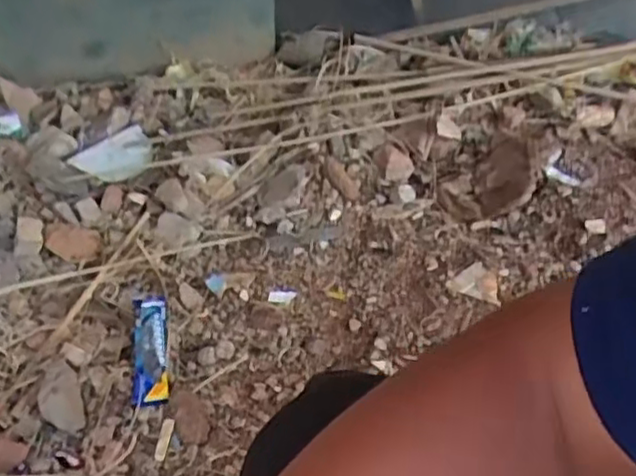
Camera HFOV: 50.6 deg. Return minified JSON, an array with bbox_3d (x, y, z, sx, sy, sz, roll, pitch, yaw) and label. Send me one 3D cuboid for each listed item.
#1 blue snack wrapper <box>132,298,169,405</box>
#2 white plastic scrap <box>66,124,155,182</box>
[{"bbox_3d":[-0.239,0.158,0.960,0.047,0.028,0.181,-10,43,-6],"label":"blue snack wrapper"},{"bbox_3d":[-0.411,-0.168,1.350,0.150,0.023,0.143,-9,43,-5],"label":"white plastic scrap"}]

